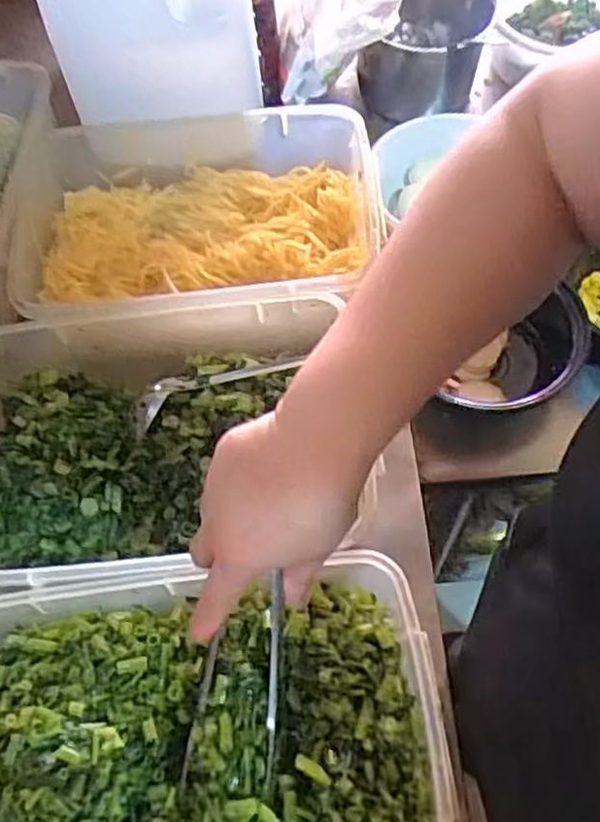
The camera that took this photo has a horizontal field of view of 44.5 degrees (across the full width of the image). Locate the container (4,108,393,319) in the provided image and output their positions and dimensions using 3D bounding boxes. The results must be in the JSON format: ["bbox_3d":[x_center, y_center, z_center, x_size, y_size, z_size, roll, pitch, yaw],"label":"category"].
[{"bbox_3d":[-0.098,-0.170,0.659,0.319,0.084,0.228,-5,61,0],"label":"container"}]

